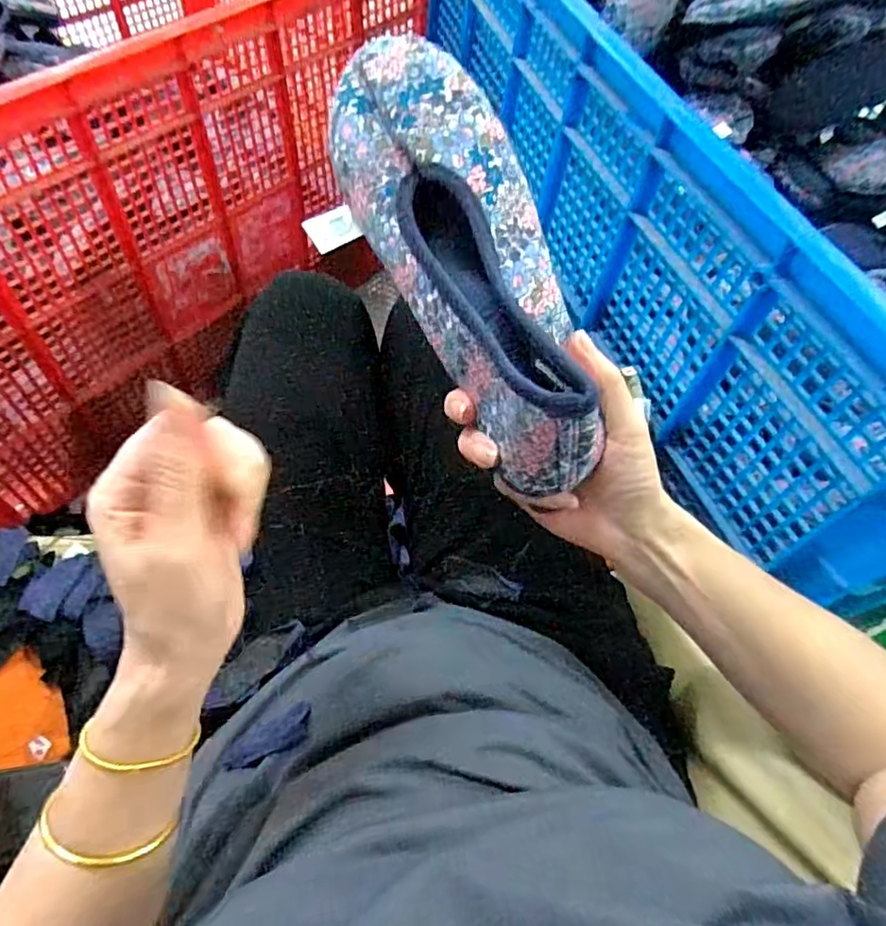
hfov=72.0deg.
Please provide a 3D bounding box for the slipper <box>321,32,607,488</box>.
[{"bbox_3d":[0.017,-0.110,0.315,0.084,0.054,0.246,-21,82,-17],"label":"slipper"}]

